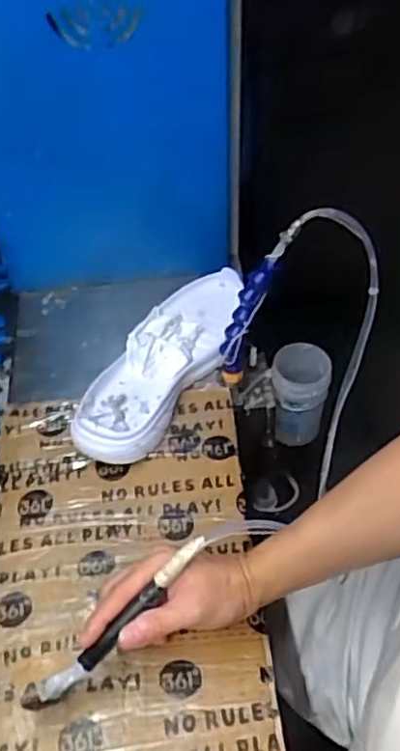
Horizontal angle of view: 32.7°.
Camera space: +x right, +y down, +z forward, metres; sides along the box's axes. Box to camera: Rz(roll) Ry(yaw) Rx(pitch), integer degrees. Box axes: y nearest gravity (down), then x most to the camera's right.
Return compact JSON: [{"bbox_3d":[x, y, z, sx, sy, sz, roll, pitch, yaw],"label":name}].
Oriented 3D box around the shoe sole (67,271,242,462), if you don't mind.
[{"bbox_3d":[-0.037,-0.016,0.742,0.093,0.044,0.281,24,54,20],"label":"shoe sole"}]

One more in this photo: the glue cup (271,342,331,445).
[{"bbox_3d":[0.124,0.025,0.859,0.070,0.115,0.080,5,49,6],"label":"glue cup"}]

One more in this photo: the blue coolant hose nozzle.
[{"bbox_3d":[0.047,-0.058,0.719,0.028,0.147,0.023,-17,45,-44],"label":"blue coolant hose nozzle"}]

